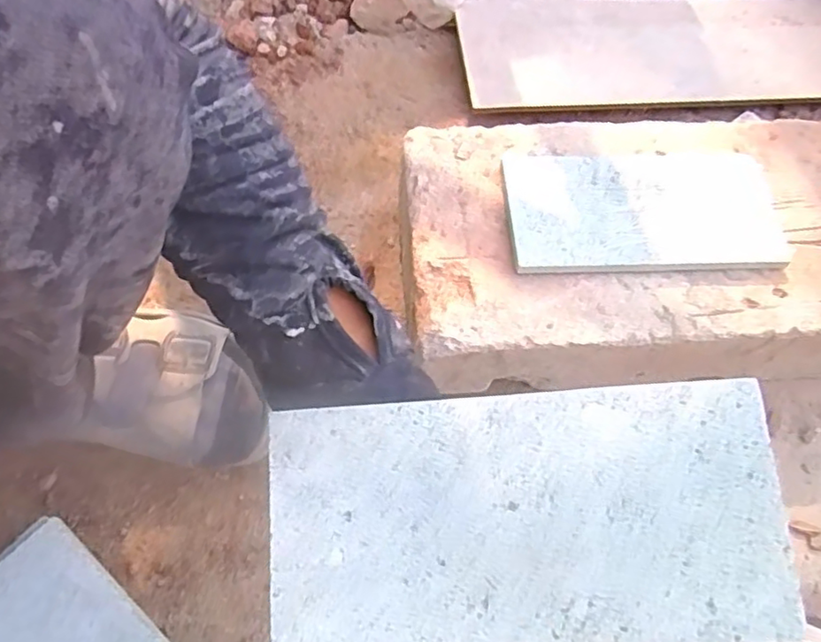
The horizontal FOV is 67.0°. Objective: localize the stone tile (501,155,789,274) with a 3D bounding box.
[{"bbox_3d":[0.178,-0.083,0.466,0.211,0.016,0.105,-1,61,-5],"label":"stone tile"}]

